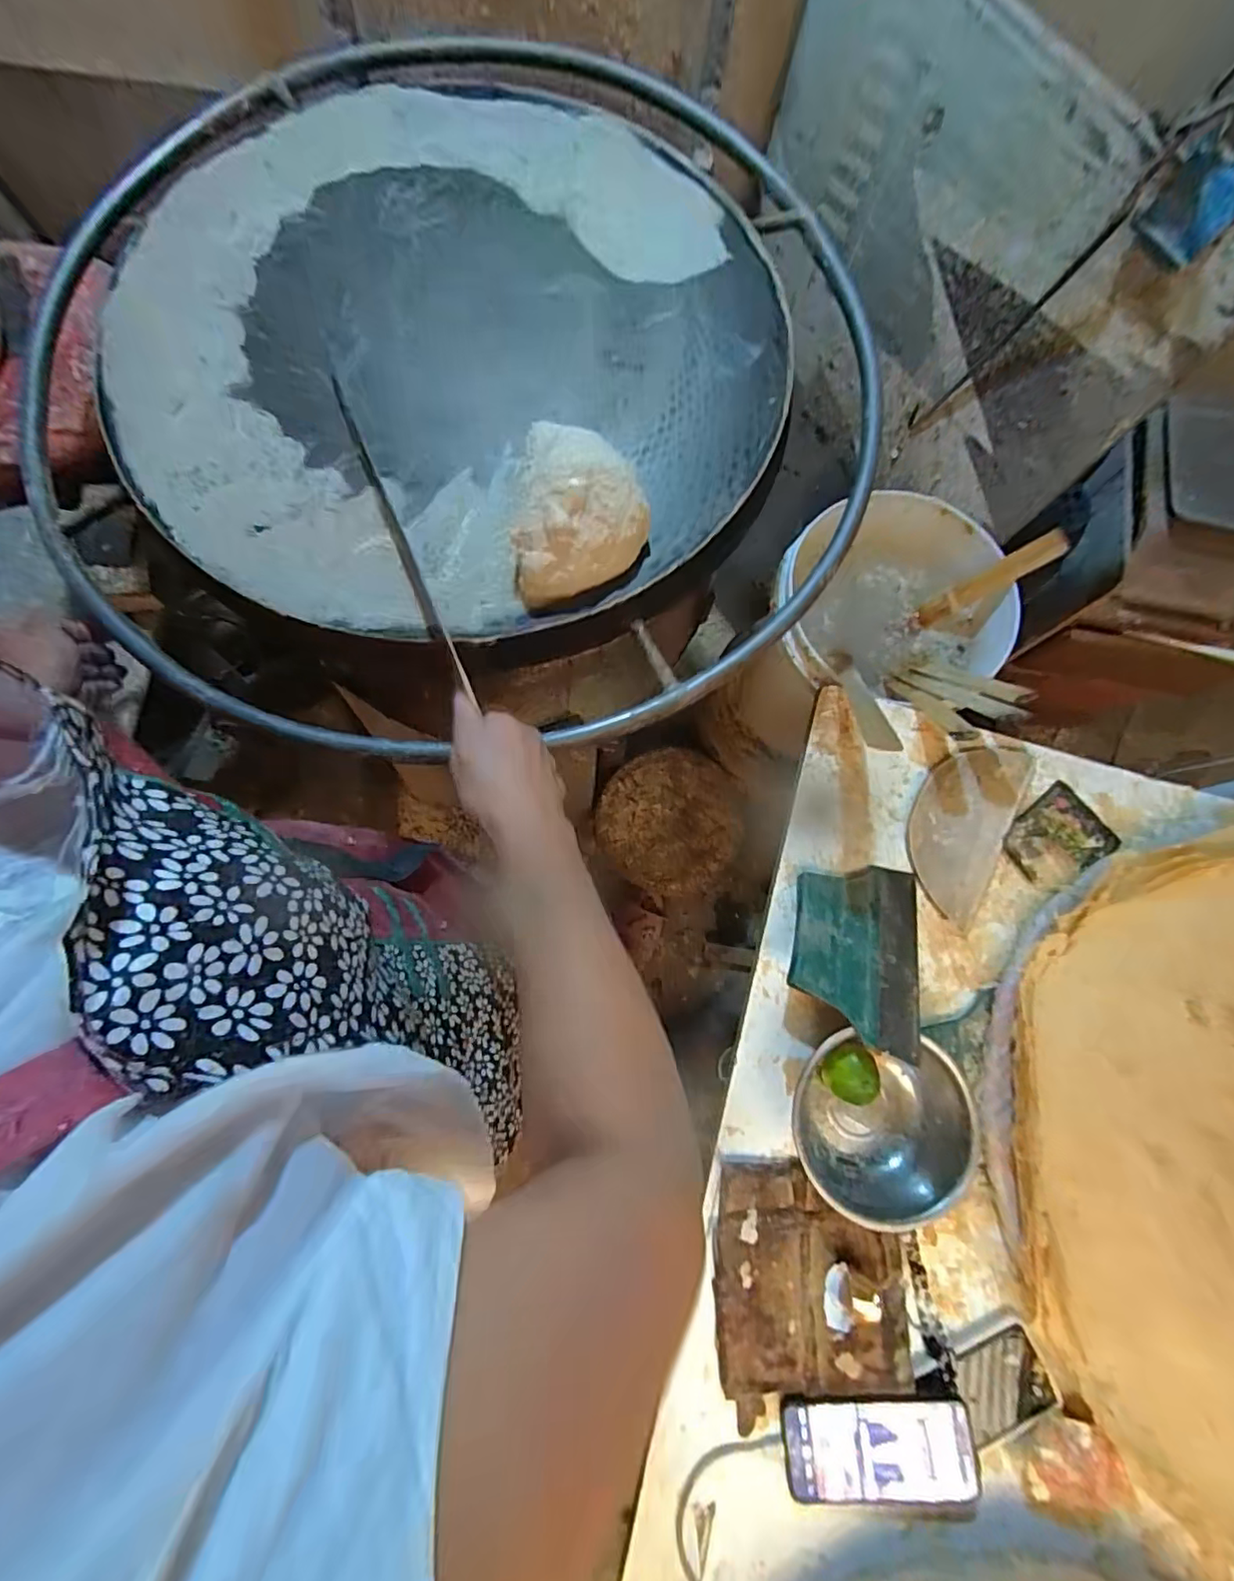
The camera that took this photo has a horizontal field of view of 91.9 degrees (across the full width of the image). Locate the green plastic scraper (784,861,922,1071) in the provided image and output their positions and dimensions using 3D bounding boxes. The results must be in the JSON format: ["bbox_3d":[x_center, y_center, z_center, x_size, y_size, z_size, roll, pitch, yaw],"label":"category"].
[{"bbox_3d":[0.238,0.152,0.593,0.124,0.012,0.186,19,55,1],"label":"green plastic scraper"}]

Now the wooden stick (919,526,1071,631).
[{"bbox_3d":[0.454,-0.256,0.737,0.027,0.169,0.026,-2,71,-44],"label":"wooden stick"}]

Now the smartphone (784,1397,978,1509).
[{"bbox_3d":[0.227,0.575,0.519,0.158,0.011,0.079,-4,80,7],"label":"smartphone"}]

